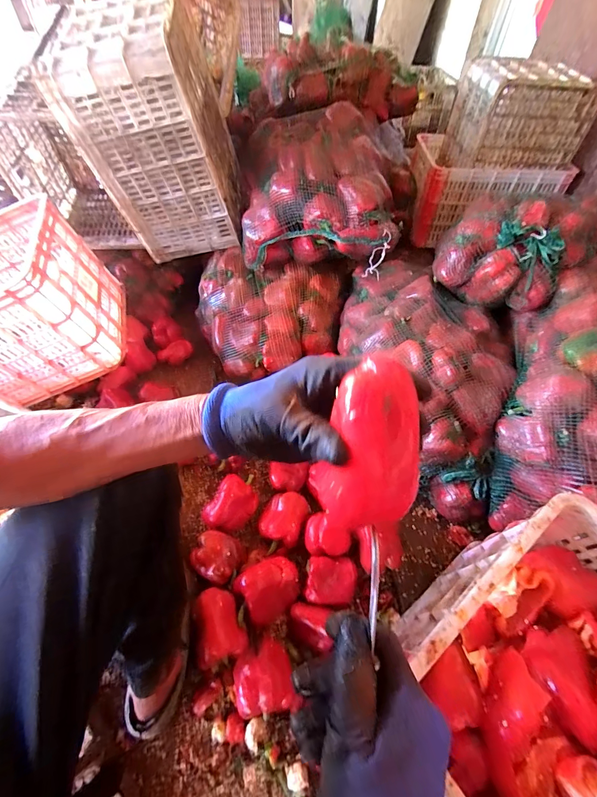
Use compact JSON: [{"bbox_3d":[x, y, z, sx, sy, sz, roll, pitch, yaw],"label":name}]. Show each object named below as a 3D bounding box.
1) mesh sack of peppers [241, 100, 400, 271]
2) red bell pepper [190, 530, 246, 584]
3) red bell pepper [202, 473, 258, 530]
[{"bbox_3d":[0.049,-0.602,1.036,0.427,0.246,0.448,4,52,0],"label":"mesh sack of peppers"},{"bbox_3d":[-0.164,0.323,0.723,0.098,0.080,0.088,20,54,12],"label":"red bell pepper"},{"bbox_3d":[-0.135,0.225,0.776,0.096,0.073,0.144,26,55,16],"label":"red bell pepper"}]

